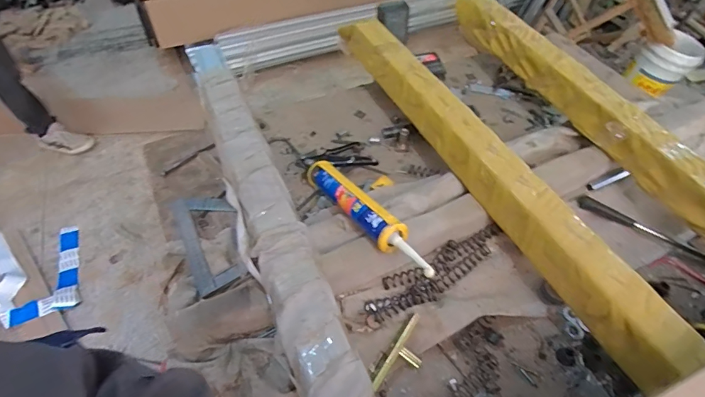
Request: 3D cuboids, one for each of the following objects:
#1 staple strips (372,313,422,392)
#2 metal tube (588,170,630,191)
[{"bbox_3d":[0.079,0.238,0.623,0.042,0.033,0.121,30,56,20],"label":"staple strips"},{"bbox_3d":[0.520,-0.038,0.850,0.101,0.011,0.017,-18,54,-16],"label":"metal tube"}]

